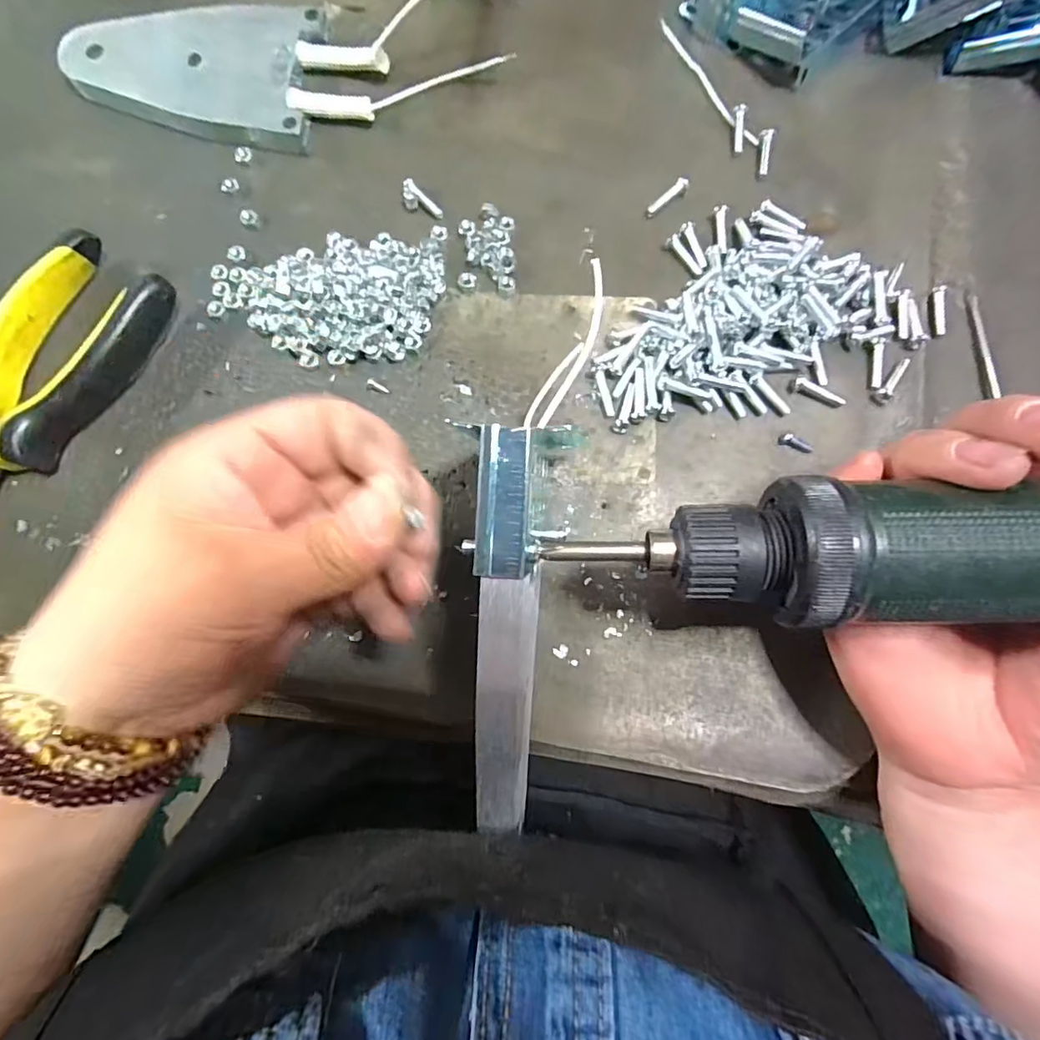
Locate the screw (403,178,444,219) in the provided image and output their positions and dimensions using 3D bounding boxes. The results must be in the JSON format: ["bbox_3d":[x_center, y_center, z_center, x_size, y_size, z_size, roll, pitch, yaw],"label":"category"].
[{"bbox_3d":[-0.047,-0.155,0.262,0.024,0.004,0.007,41,82,-6],"label":"screw"}]

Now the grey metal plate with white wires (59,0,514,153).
[{"bbox_3d":[-0.118,-0.225,0.268,0.217,0.025,0.077,-5,79,0],"label":"grey metal plate with white wires"}]

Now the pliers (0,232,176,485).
[{"bbox_3d":[-0.225,-0.038,0.236,0.051,0.025,0.183,32,81,7],"label":"pliers"}]

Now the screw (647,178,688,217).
[{"bbox_3d":[0.071,-0.155,0.261,0.023,0.007,0.007,-40,81,-7],"label":"screw"}]

